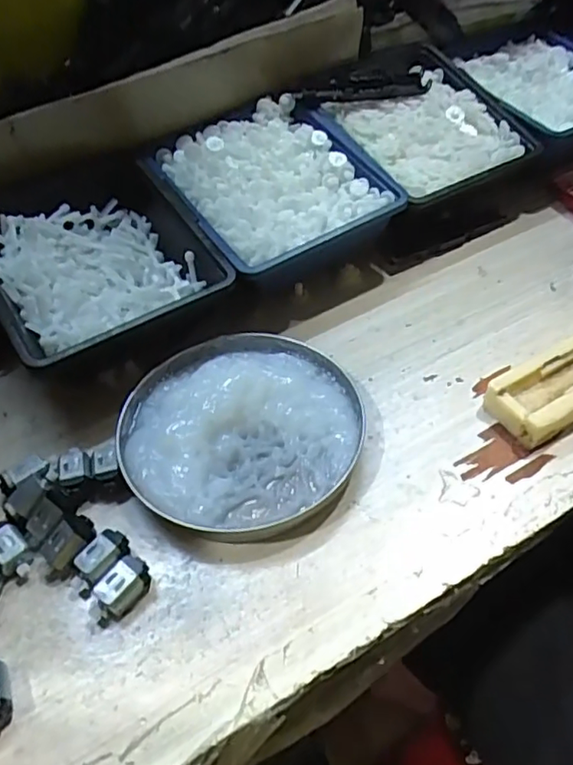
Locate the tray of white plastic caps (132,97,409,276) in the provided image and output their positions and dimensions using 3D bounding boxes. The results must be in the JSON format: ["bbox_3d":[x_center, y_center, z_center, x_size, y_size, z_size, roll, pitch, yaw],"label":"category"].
[{"bbox_3d":[-0.010,-0.149,0.456,0.141,0.058,0.147,-27,52,-22],"label":"tray of white plastic caps"}]

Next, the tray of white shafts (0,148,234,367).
[{"bbox_3d":[-0.137,-0.087,0.418,0.139,0.061,0.165,-26,51,-22],"label":"tray of white shafts"}]

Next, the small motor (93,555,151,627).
[{"bbox_3d":[-0.085,0.105,0.304,0.020,0.016,0.032,33,55,28],"label":"small motor"}]

